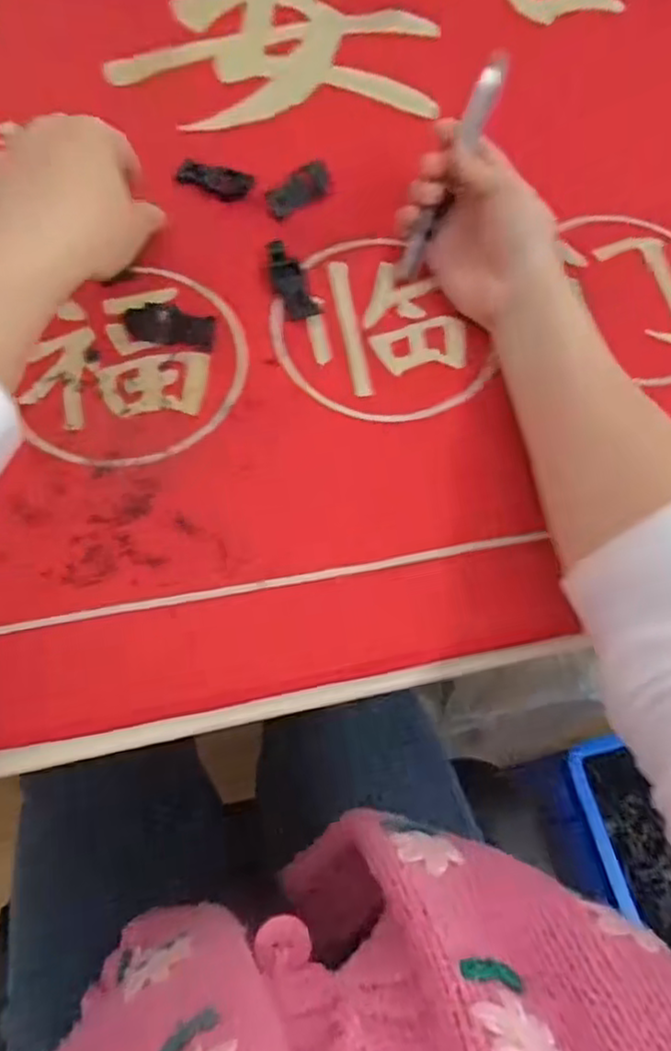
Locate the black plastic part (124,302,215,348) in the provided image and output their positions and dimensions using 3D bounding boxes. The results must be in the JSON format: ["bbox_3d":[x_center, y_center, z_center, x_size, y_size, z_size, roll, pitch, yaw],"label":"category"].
[{"bbox_3d":[-0.096,-0.116,0.384,0.053,0.014,0.017,10,67,2],"label":"black plastic part"}]

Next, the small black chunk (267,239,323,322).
[{"bbox_3d":[-0.026,-0.149,0.407,0.022,0.012,0.050,-18,69,-10],"label":"small black chunk"}]

